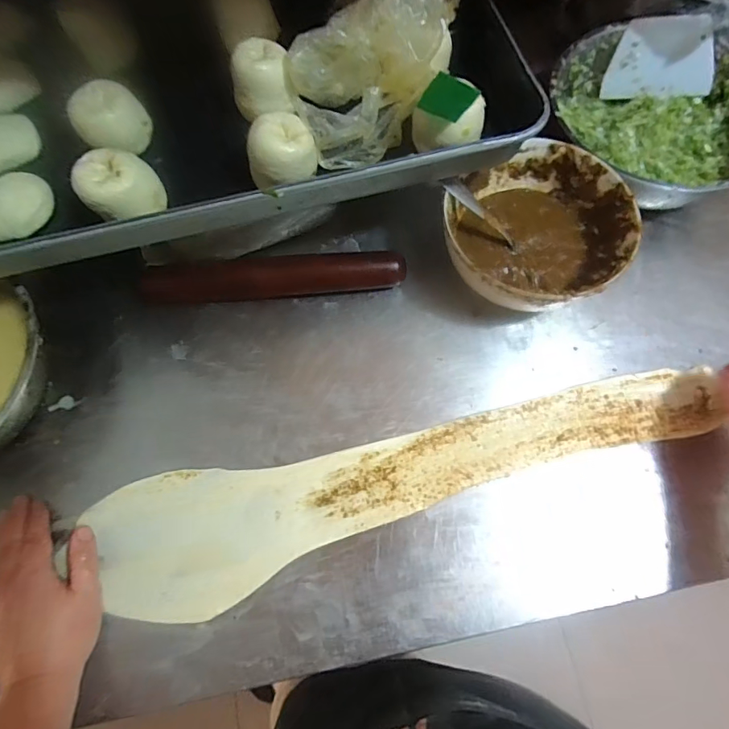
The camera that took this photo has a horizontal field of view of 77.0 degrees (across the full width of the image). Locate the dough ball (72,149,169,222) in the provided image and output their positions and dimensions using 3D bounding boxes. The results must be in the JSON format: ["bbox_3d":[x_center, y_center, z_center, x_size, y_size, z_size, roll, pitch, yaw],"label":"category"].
[{"bbox_3d":[-0.199,-0.143,0.377,0.057,0.048,0.053,0,70,1],"label":"dough ball"}]

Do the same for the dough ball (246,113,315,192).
[{"bbox_3d":[-0.068,-0.174,0.383,0.054,0.041,0.053,0,70,1],"label":"dough ball"}]

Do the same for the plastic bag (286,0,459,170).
[{"bbox_3d":[0.012,-0.258,0.399,0.159,0.073,0.127,-19,70,-6],"label":"plastic bag"}]

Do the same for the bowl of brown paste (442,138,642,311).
[{"bbox_3d":[0.171,-0.129,0.462,0.152,0.082,0.163,0,70,0],"label":"bowl of brown paste"}]

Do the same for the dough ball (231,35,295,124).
[{"bbox_3d":[-0.095,-0.258,0.419,0.053,0.046,0.054,-15,70,-4],"label":"dough ball"}]

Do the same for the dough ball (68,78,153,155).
[{"bbox_3d":[-0.223,-0.216,0.407,0.058,0.045,0.057,0,70,1],"label":"dough ball"}]

